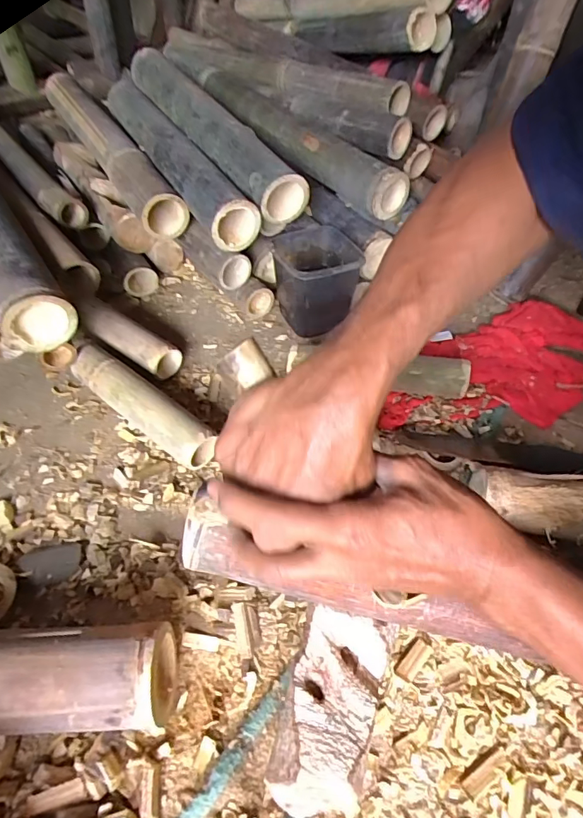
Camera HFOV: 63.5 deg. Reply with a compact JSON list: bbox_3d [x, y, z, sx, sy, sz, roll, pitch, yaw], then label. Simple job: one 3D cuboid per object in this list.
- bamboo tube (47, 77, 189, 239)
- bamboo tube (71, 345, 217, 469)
[{"bbox_3d":[-0.333,-0.476,0.859,0.071,0.080,0.576,-23,53,-21],"label":"bamboo tube"},{"bbox_3d":[-0.192,-0.005,0.610,0.236,0.056,0.054,32,56,24],"label":"bamboo tube"}]

